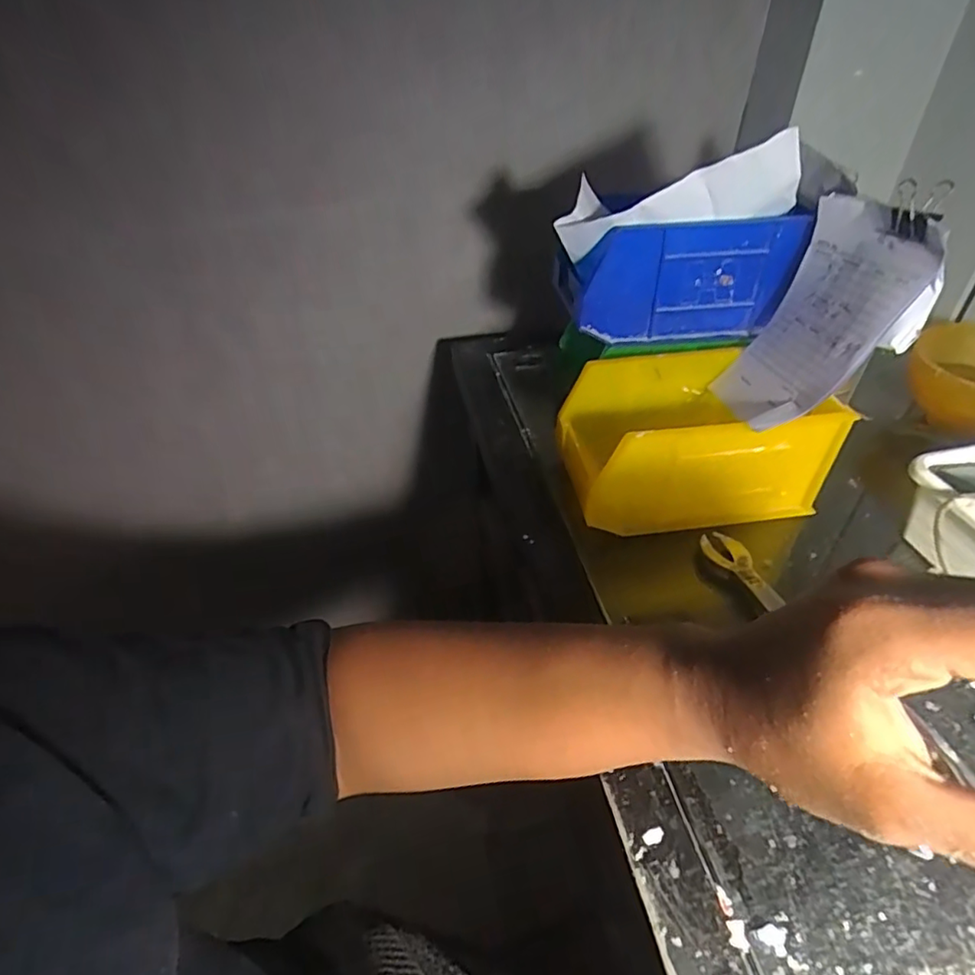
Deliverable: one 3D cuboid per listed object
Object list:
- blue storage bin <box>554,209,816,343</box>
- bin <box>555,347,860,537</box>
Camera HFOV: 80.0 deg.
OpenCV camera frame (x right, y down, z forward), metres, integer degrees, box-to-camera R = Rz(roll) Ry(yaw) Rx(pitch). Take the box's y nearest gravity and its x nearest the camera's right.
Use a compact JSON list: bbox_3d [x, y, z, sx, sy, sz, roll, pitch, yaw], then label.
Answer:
[{"bbox_3d":[0.137,-0.165,0.439,0.157,0.079,0.077,-5,41,-3],"label":"blue storage bin"},{"bbox_3d":[0.144,-0.033,0.422,0.171,0.087,0.098,-4,41,-2],"label":"bin"}]

